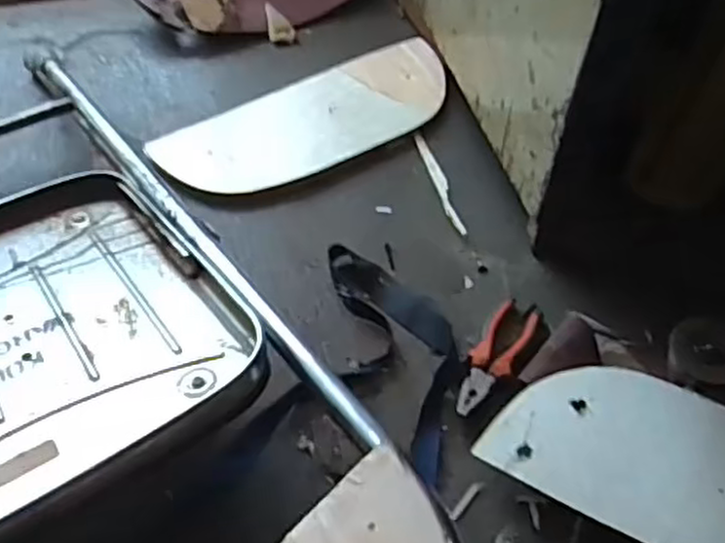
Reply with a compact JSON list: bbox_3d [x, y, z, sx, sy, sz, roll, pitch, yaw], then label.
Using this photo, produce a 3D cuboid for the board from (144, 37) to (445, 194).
[{"bbox_3d":[-0.062,-0.207,0.988,0.418,0.025,0.173,-27,60,-22],"label":"board"}]

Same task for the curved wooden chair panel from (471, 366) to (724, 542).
[{"bbox_3d":[0.340,0.206,0.667,0.439,0.039,0.156,25,56,14],"label":"curved wooden chair panel"}]

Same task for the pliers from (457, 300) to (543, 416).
[{"bbox_3d":[0.143,0.091,0.786,0.046,0.023,0.155,28,57,16],"label":"pliers"}]

